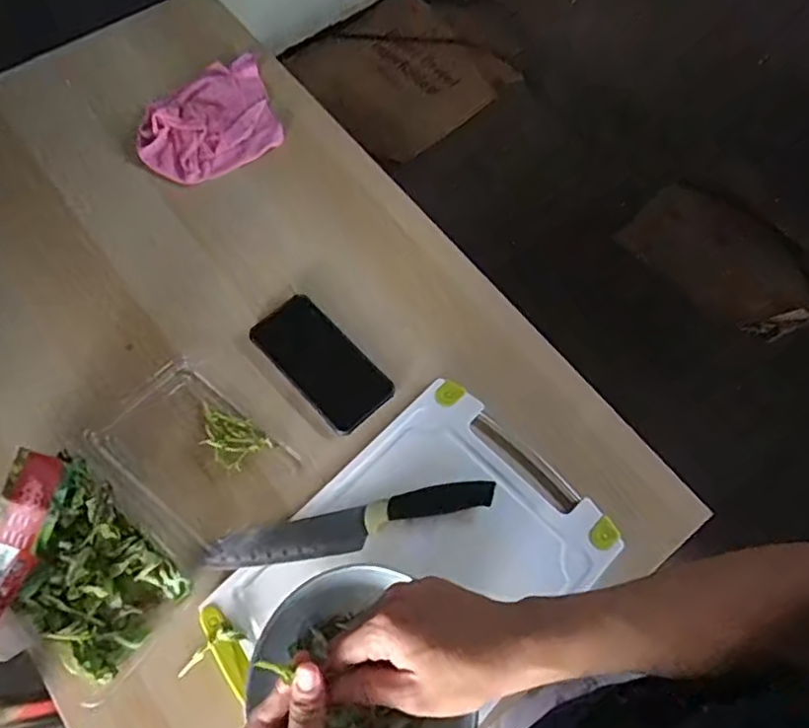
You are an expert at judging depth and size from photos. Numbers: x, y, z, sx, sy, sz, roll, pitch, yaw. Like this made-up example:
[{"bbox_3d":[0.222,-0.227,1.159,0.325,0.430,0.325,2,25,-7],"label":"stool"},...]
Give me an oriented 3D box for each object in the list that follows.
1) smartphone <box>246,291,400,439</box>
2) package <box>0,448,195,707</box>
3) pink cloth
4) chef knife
[{"bbox_3d":[-0.092,-0.004,0.689,0.078,0.006,0.165,-40,74,-19],"label":"smartphone"},{"bbox_3d":[-0.304,0.187,0.553,0.182,0.076,0.156,35,69,12],"label":"package"},{"bbox_3d":[-0.261,-0.324,0.825,0.179,0.020,0.176,-22,69,-13],"label":"pink cloth"},{"bbox_3d":[-0.049,0.159,0.610,0.276,0.016,0.039,-11,67,-8],"label":"chef knife"}]

